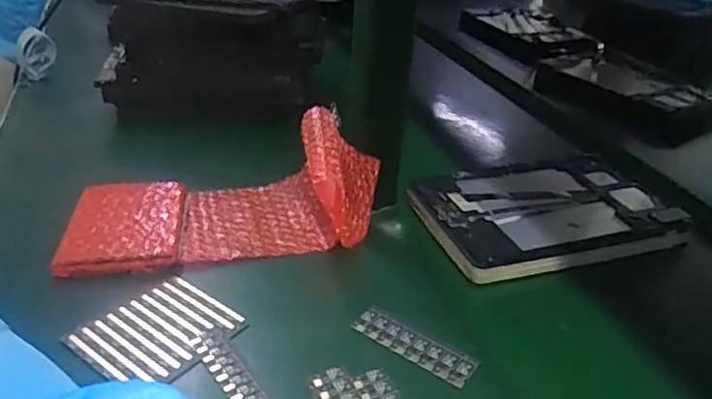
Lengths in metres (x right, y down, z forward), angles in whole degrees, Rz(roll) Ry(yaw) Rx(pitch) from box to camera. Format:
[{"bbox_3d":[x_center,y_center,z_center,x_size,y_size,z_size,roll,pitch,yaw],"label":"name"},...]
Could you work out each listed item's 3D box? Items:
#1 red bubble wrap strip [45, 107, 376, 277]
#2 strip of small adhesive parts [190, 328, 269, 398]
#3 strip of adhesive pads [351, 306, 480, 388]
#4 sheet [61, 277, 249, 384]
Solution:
[{"bbox_3d":[-0.127,-0.012,0.535,0.266,0.084,0.130,-6,33,-17],"label":"red bubble wrap strip"},{"bbox_3d":[-0.082,0.120,0.403,0.022,0.004,0.097,-20,38,-33],"label":"strip of small adhesive parts"},{"bbox_3d":[0.043,0.107,0.439,0.092,0.004,0.027,23,37,29],"label":"strip of adhesive pads"},{"bbox_3d":[-0.143,0.096,0.433,0.084,0.005,0.097,24,37,30],"label":"sheet"}]

